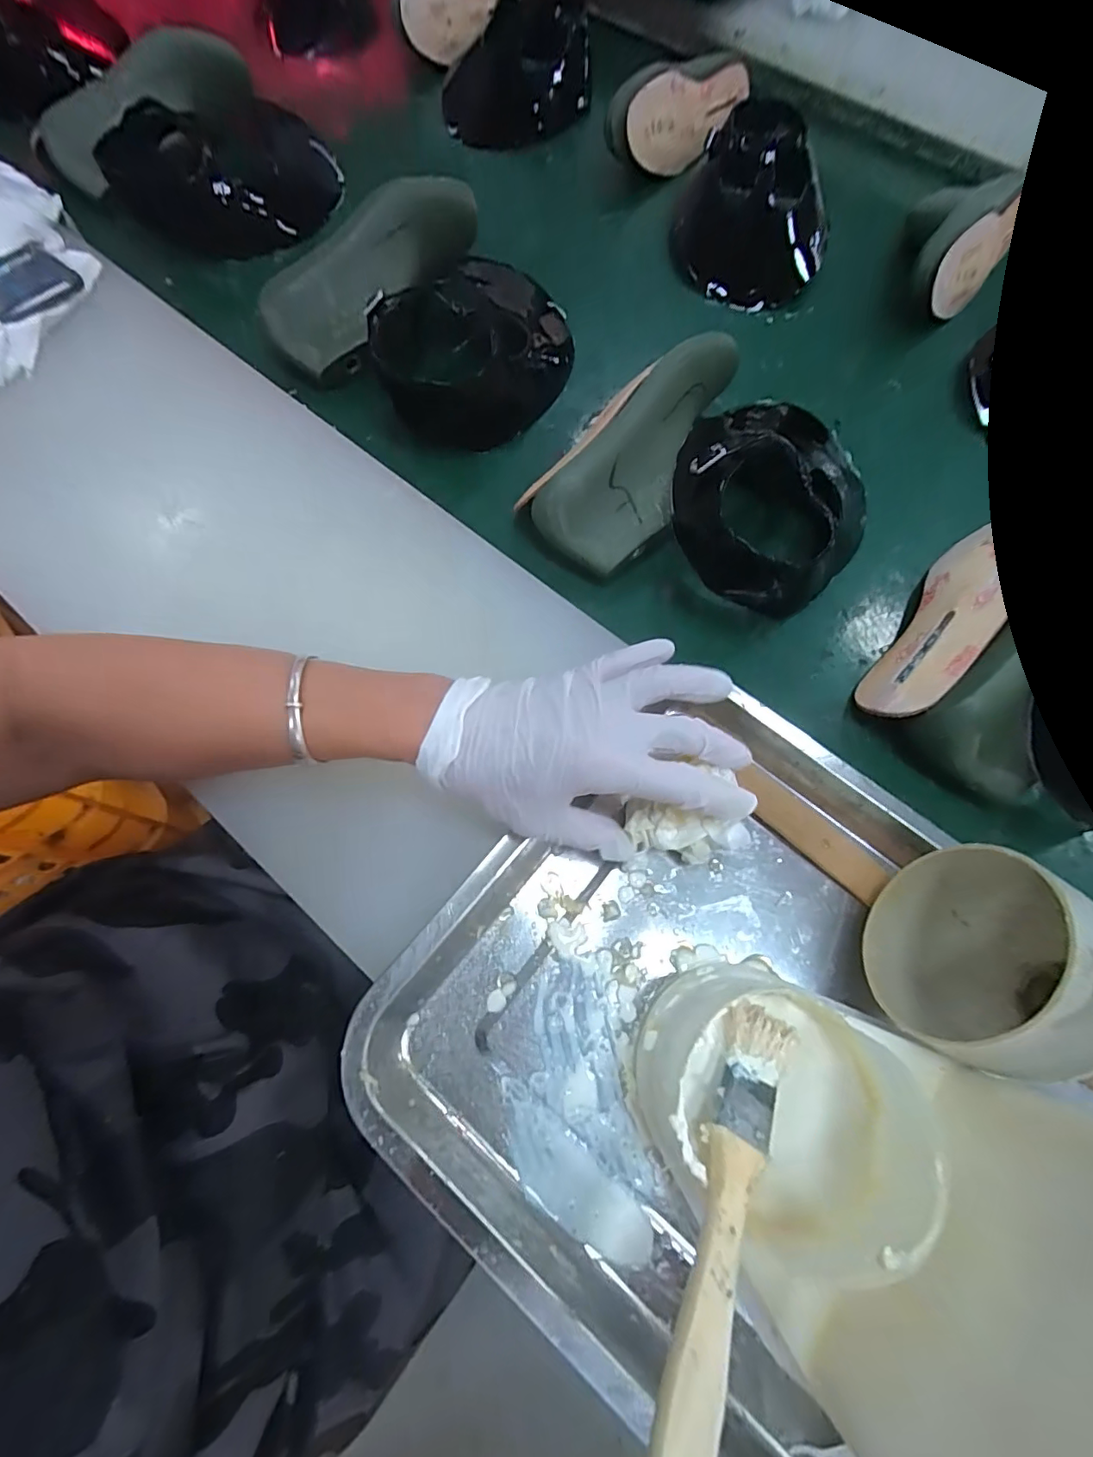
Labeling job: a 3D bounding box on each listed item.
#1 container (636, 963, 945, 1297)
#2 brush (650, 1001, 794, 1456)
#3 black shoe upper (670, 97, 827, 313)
[{"bbox_3d":[0.096,0.161,0.227,0.105,0.059,0.092,39,72,12],"label":"container"},{"bbox_3d":[0.062,0.170,0.180,0.024,0.009,0.144,28,50,8],"label":"brush"},{"bbox_3d":[0.206,-0.512,0.519,0.152,0.084,0.172,24,70,6],"label":"black shoe upper"}]

